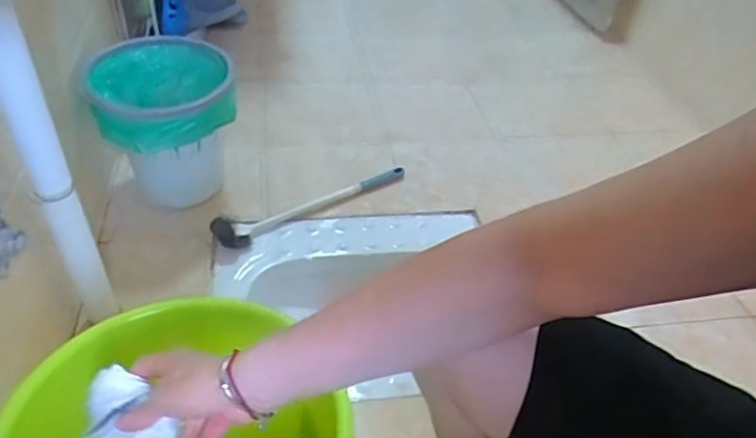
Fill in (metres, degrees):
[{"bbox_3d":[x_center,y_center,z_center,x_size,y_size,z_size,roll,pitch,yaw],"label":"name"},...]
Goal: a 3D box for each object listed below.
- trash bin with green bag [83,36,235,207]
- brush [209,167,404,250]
[{"bbox_3d":[-0.404,-0.170,1.130,0.247,0.275,0.233,-2,43,-9],"label":"trash bin with green bag"},{"bbox_3d":[-0.124,-0.029,1.185,0.445,0.051,0.081,-17,47,-24],"label":"brush"}]

